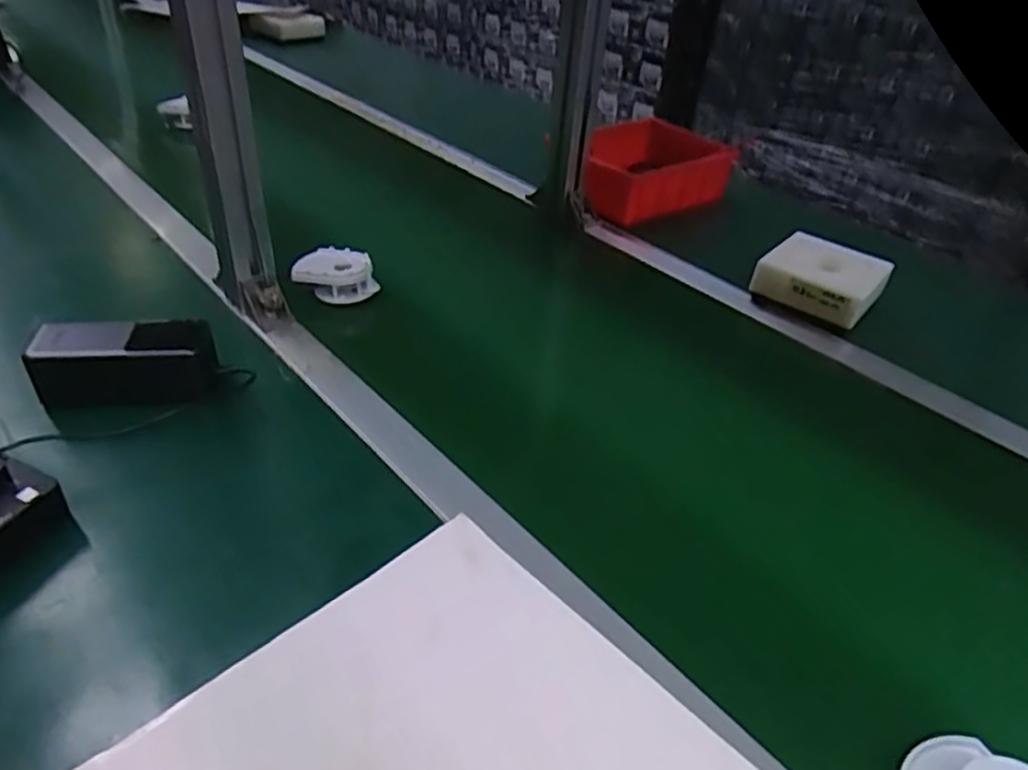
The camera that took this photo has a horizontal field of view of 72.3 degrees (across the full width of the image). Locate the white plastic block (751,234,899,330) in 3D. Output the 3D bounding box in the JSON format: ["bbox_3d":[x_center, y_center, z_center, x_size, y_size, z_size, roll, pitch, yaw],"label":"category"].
[{"bbox_3d":[0.352,-0.123,0.796,0.119,0.032,0.130,29,41,30],"label":"white plastic block"}]

